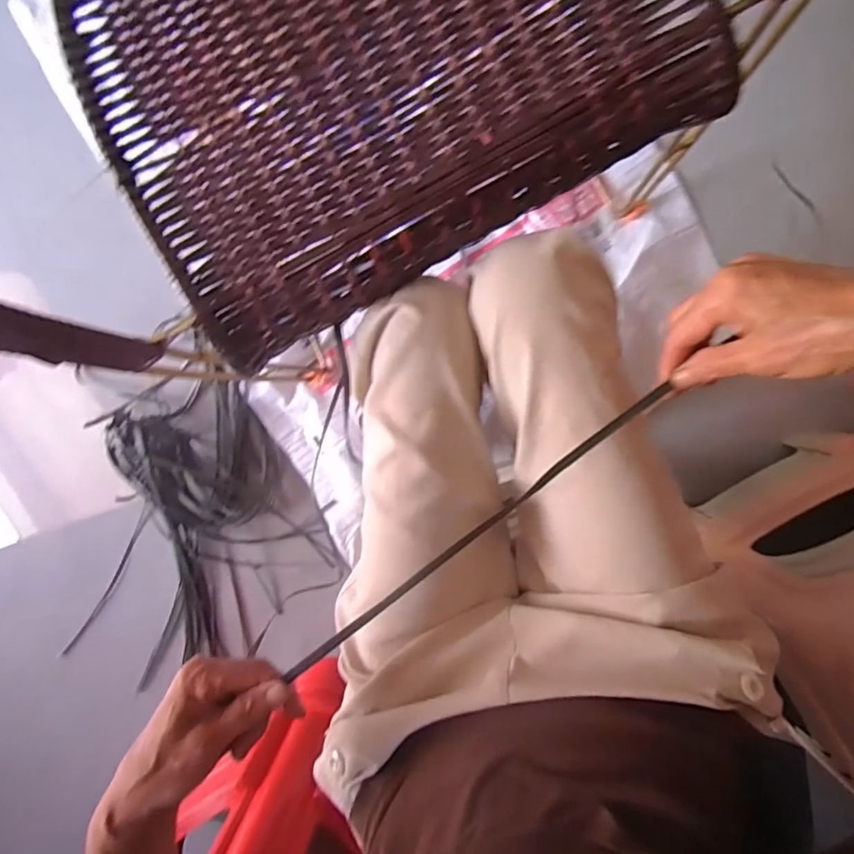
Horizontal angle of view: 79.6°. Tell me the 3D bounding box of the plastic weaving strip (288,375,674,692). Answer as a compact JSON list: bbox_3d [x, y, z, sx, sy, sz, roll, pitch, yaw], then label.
[{"bbox_3d":[0.031,0.067,0.323,0.297,0.008,0.008,-38,93,2],"label":"plastic weaving strip"}]

